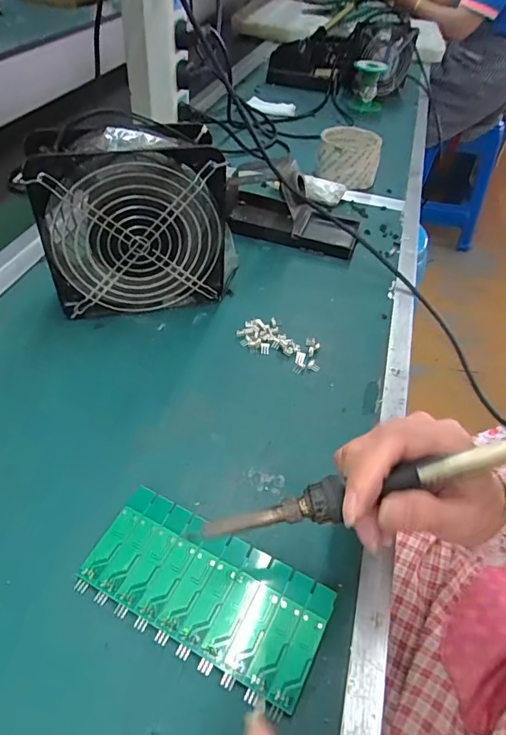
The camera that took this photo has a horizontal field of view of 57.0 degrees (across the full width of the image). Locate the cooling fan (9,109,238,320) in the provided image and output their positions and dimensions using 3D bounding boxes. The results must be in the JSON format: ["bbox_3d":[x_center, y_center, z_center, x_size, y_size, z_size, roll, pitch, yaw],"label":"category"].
[{"bbox_3d":[-0.097,-0.124,0.405,0.158,0.152,0.061,-5,47,-11],"label":"cooling fan"}]

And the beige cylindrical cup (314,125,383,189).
[{"bbox_3d":[0.134,-0.294,0.655,0.084,0.059,0.087,13,46,6],"label":"beige cylindrical cup"}]

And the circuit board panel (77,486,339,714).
[{"bbox_3d":[-0.027,0.125,0.269,0.136,0.004,0.063,23,57,16],"label":"circuit board panel"}]

